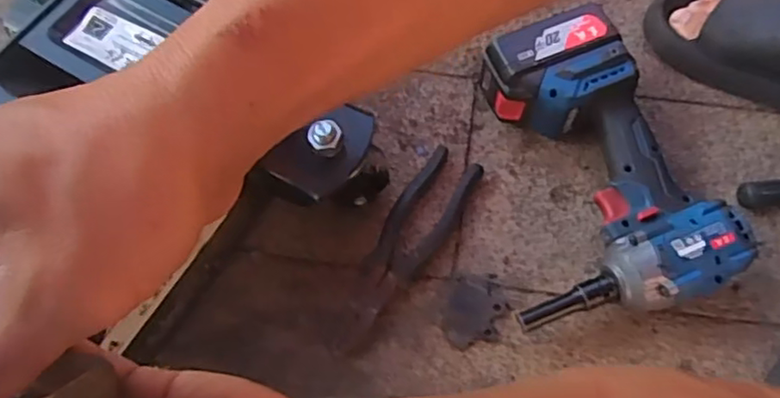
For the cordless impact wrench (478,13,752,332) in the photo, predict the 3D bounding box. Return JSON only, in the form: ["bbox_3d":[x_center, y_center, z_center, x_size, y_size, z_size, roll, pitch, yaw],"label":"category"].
[{"bbox_3d":[0.168,-0.033,0.523,0.166,0.065,0.257,-7,66,-2],"label":"cordless impact wrench"}]

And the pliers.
[{"bbox_3d":[0.013,0.036,0.520,0.048,0.020,0.189,29,70,13],"label":"pliers"}]

